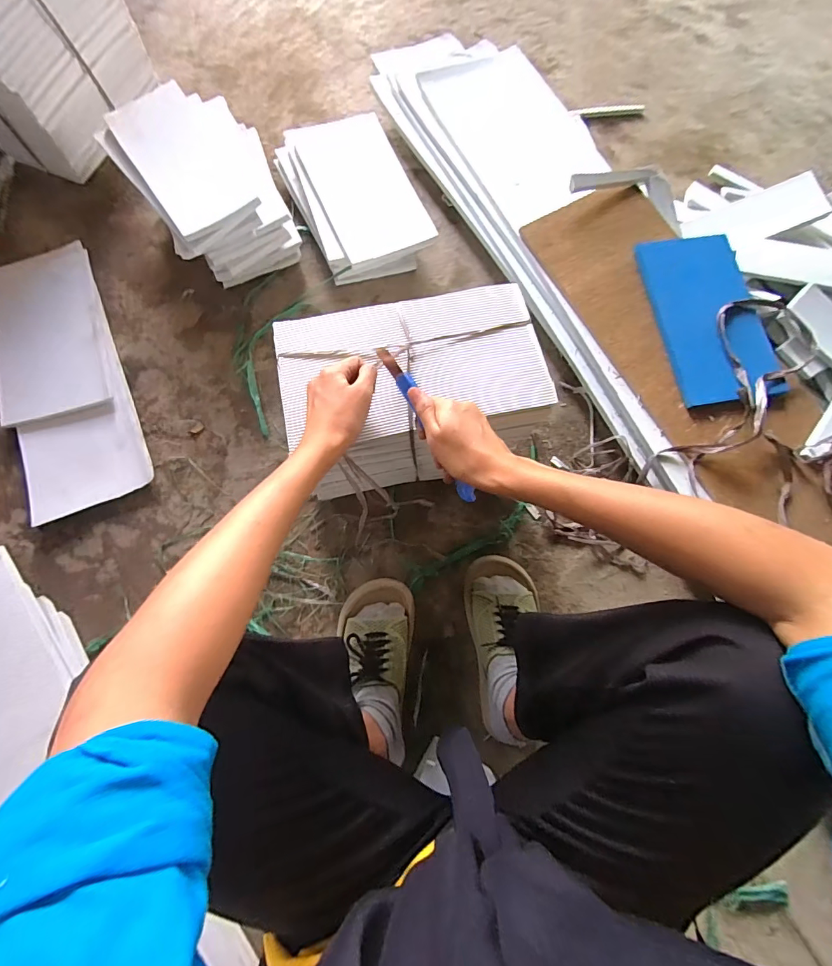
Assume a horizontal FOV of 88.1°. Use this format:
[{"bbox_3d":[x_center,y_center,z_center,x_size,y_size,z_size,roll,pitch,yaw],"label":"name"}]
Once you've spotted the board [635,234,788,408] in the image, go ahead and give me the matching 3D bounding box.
[{"bbox_3d":[0.446,-0.256,0.653,0.158,0.023,0.293,-9,71,-3],"label":"board"}]

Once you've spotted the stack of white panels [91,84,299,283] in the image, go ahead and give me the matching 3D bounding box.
[{"bbox_3d":[-0.344,-0.488,0.724,0.227,0.133,0.298,-26,78,-8],"label":"stack of white panels"}]

